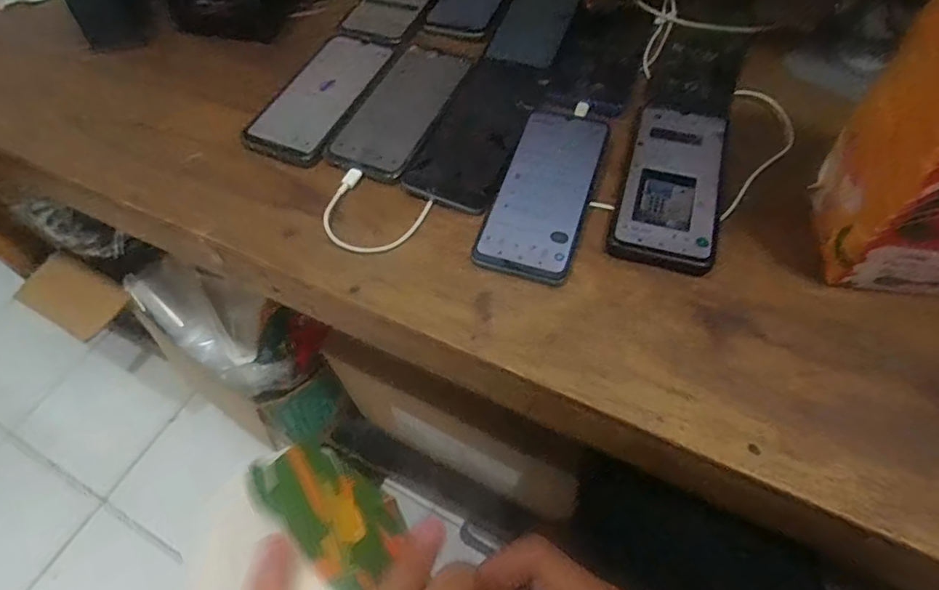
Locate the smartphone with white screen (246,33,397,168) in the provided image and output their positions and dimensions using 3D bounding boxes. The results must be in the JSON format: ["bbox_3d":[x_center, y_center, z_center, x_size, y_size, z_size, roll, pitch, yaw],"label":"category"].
[{"bbox_3d":[-0.143,-0.194,0.525,0.084,0.011,0.168,19,61,13],"label":"smartphone with white screen"}]

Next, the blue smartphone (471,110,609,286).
[{"bbox_3d":[0.062,-0.089,0.449,0.074,0.010,0.176,15,60,11],"label":"blue smartphone"}]

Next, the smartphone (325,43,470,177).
[{"bbox_3d":[-0.060,-0.178,0.512,0.077,0.007,0.167,22,61,15],"label":"smartphone"}]

